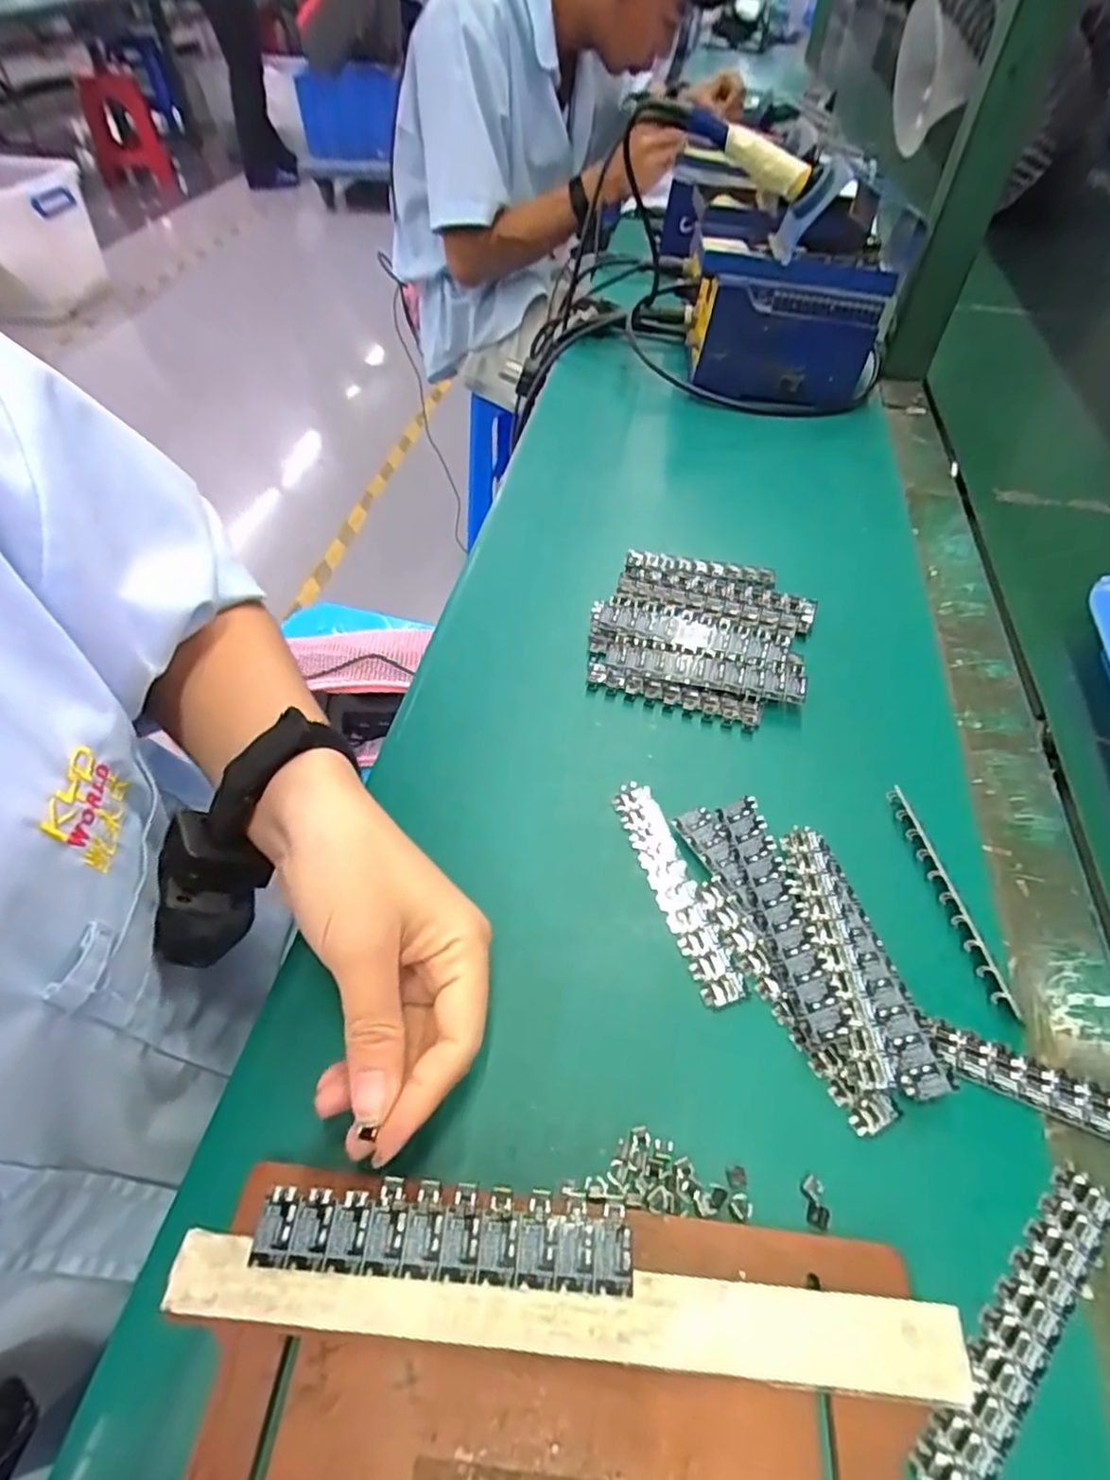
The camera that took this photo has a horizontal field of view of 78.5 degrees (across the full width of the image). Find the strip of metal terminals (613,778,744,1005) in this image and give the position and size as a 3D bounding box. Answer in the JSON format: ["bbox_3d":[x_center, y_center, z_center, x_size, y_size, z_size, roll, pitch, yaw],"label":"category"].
[{"bbox_3d":[0.054,0.066,0.308,0.018,0.009,0.106,-14,51,-12],"label":"strip of metal terminals"}]

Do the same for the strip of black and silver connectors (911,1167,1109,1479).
[{"bbox_3d":[0.148,0.185,0.215,0.108,0.004,0.019,-35,59,-26],"label":"strip of black and silver connectors"}]

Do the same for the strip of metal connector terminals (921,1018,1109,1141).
[{"bbox_3d":[0.182,0.130,0.258,0.080,0.008,0.017,20,52,15],"label":"strip of metal connector terminals"}]

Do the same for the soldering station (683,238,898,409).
[{"bbox_3d":[0.200,-0.368,0.603,0.161,0.106,0.111,9,52,7],"label":"soldering station"}]

